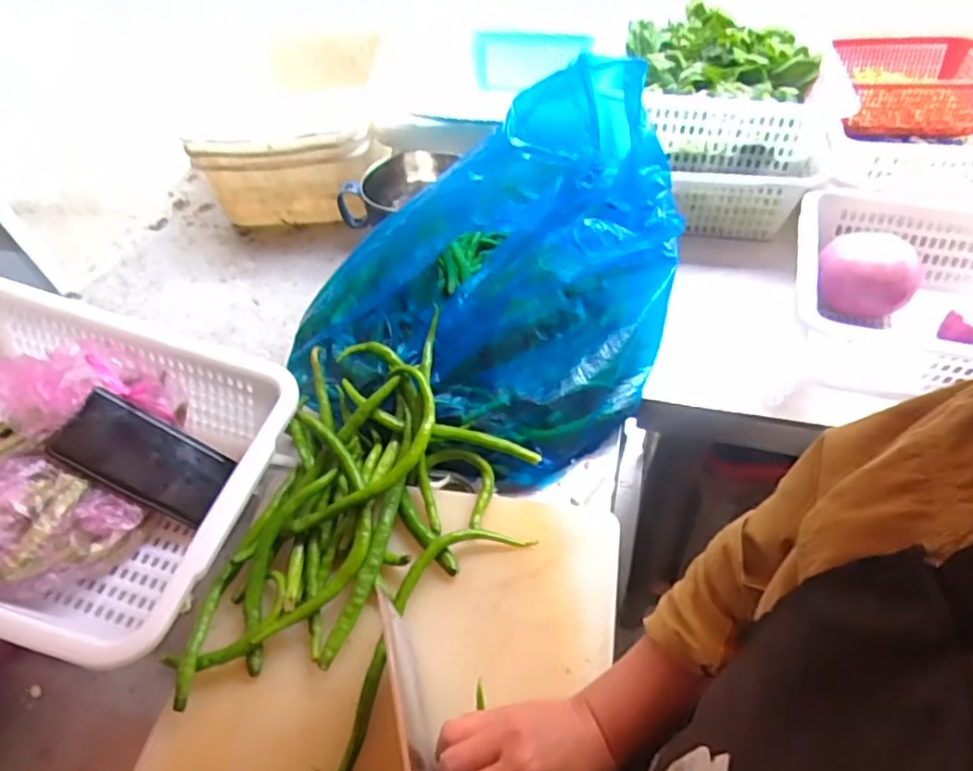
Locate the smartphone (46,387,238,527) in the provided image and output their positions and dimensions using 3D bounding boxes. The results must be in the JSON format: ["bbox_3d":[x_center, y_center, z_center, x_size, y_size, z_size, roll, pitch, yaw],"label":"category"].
[{"bbox_3d":[-0.321,0.069,0.612,0.141,0.008,0.078,35,42,-20],"label":"smartphone"}]

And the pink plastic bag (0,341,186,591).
[{"bbox_3d":[-0.412,0.064,0.578,0.185,0.125,0.234,0,49,5],"label":"pink plastic bag"}]

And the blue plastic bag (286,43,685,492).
[{"bbox_3d":[0.030,-0.158,0.692,0.344,0.231,0.444,19,53,20],"label":"blue plastic bag"}]

